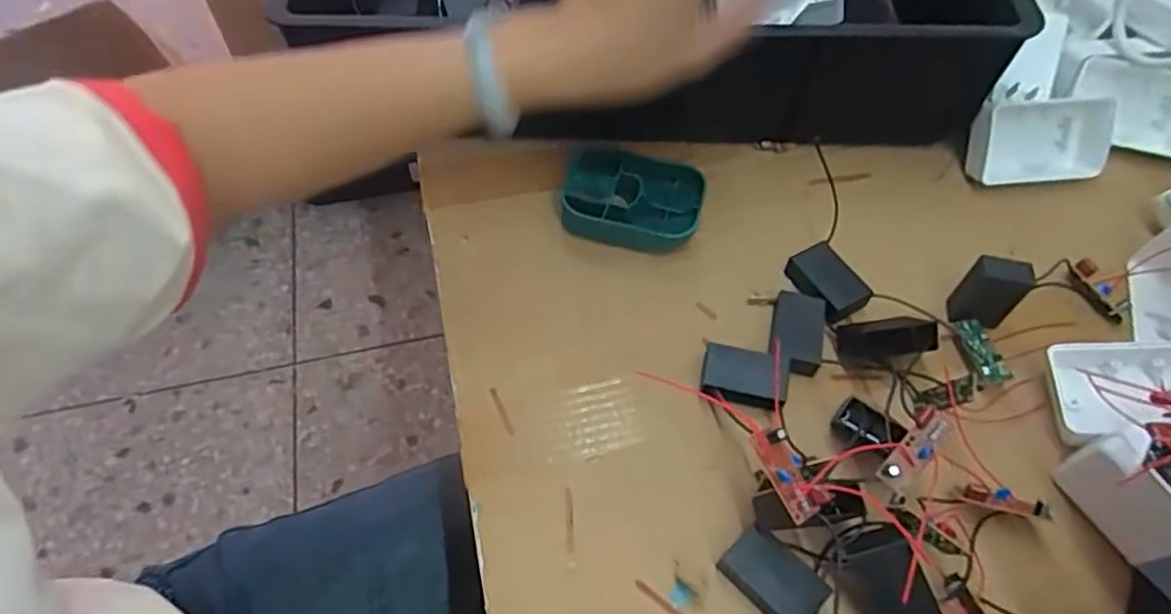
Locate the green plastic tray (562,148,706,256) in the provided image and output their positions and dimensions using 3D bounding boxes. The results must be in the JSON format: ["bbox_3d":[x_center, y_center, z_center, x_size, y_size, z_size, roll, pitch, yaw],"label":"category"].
[{"bbox_3d":[0.031,-0.073,0.468,0.092,0.025,0.072,9,58,4],"label":"green plastic tray"}]

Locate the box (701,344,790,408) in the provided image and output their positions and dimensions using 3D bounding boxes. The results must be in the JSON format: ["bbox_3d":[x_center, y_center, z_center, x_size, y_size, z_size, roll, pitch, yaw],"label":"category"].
[{"bbox_3d":[0.093,0.043,0.399,0.049,0.019,0.033,13,58,7],"label":"box"}]

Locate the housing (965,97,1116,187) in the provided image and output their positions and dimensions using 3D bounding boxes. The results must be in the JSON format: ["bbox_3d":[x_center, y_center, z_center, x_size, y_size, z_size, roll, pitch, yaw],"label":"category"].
[{"bbox_3d":[0.322,-0.118,0.486,0.097,0.056,0.029,-6,30,-3],"label":"housing"}]

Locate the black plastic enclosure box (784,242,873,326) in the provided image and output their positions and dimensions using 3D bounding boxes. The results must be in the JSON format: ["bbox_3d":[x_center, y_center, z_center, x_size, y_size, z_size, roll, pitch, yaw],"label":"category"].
[{"bbox_3d":[0.154,-0.015,0.435,0.034,0.016,0.048,-26,62,-17],"label":"black plastic enclosure box"}]

